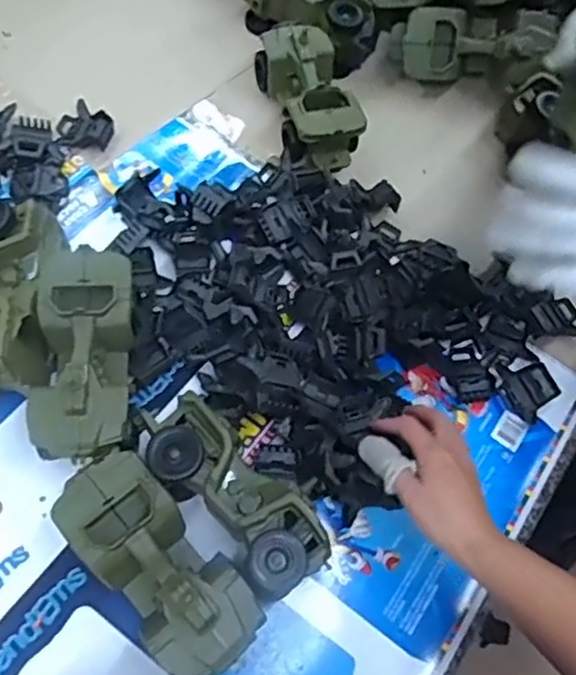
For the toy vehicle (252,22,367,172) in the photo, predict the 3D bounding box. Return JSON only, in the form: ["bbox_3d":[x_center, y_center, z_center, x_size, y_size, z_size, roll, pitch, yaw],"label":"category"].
[{"bbox_3d":[0.023,-0.271,0.749,0.085,0.077,0.170,-14,61,-11],"label":"toy vehicle"}]

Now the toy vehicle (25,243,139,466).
[{"bbox_3d":[-0.171,0.017,0.571,0.079,0.080,0.170,-2,59,-4],"label":"toy vehicle"}]

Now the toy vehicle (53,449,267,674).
[{"bbox_3d":[-0.098,0.176,0.513,0.079,0.077,0.173,-37,68,-22],"label":"toy vehicle"}]

